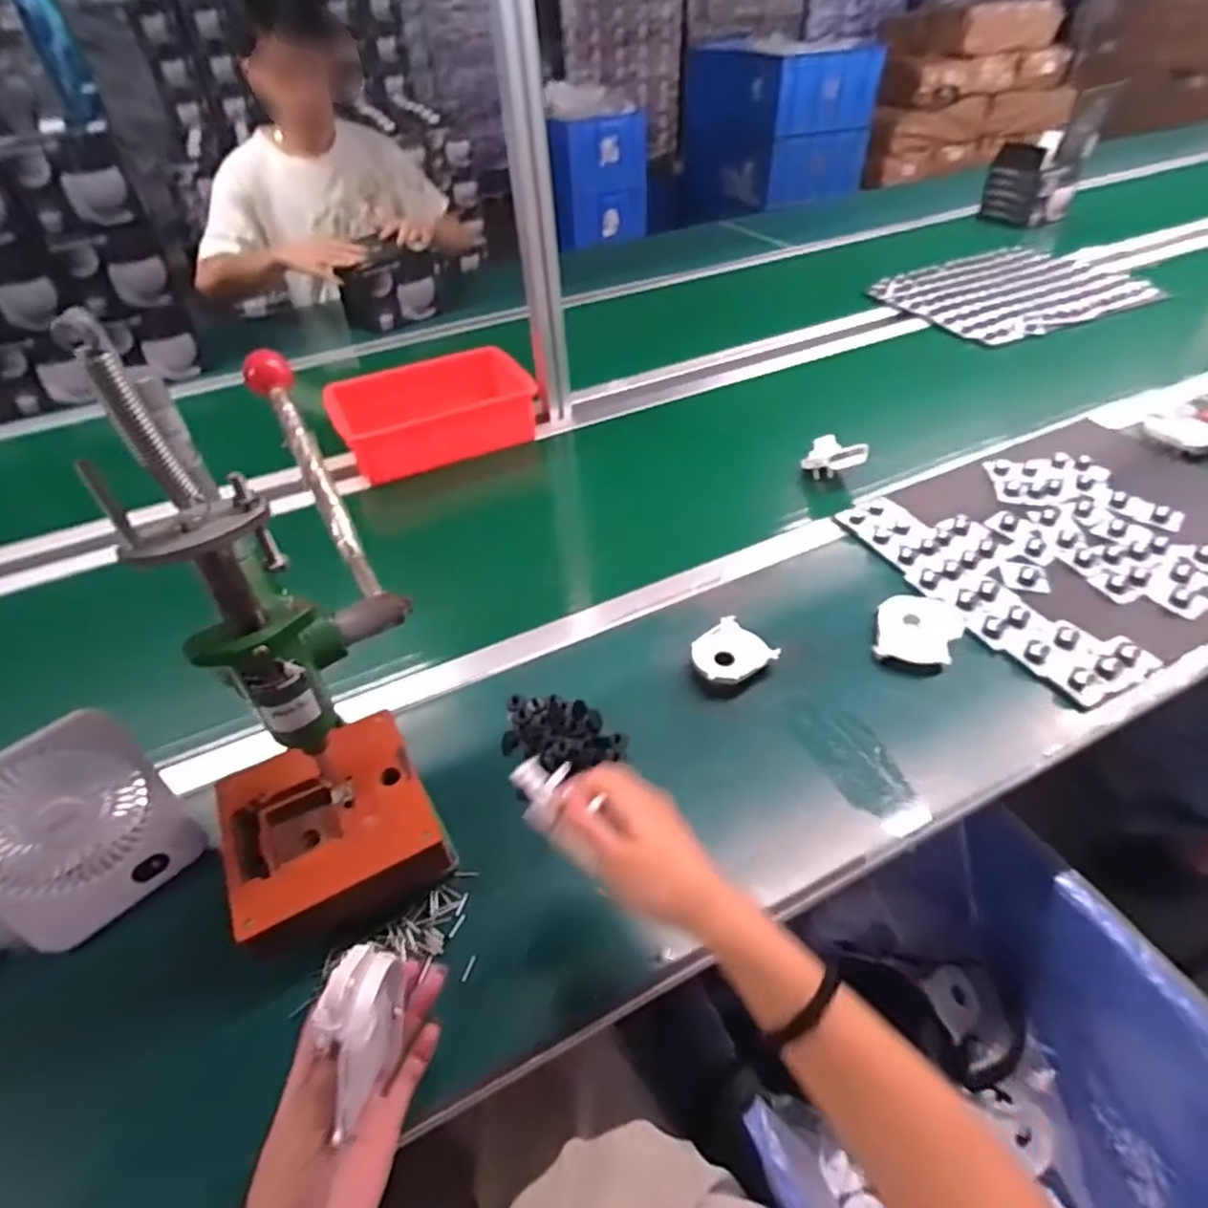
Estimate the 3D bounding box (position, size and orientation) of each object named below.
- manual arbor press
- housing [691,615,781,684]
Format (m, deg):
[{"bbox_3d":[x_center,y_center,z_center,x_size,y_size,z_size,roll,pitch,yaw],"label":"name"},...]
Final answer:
[{"bbox_3d":[-0.251,0.008,0.510,0.171,0.382,0.324,-17,45,-12],"label":"manual arbor press"},{"bbox_3d":[0.131,0.058,0.718,0.082,0.030,0.072,-32,50,-26],"label":"housing"}]

